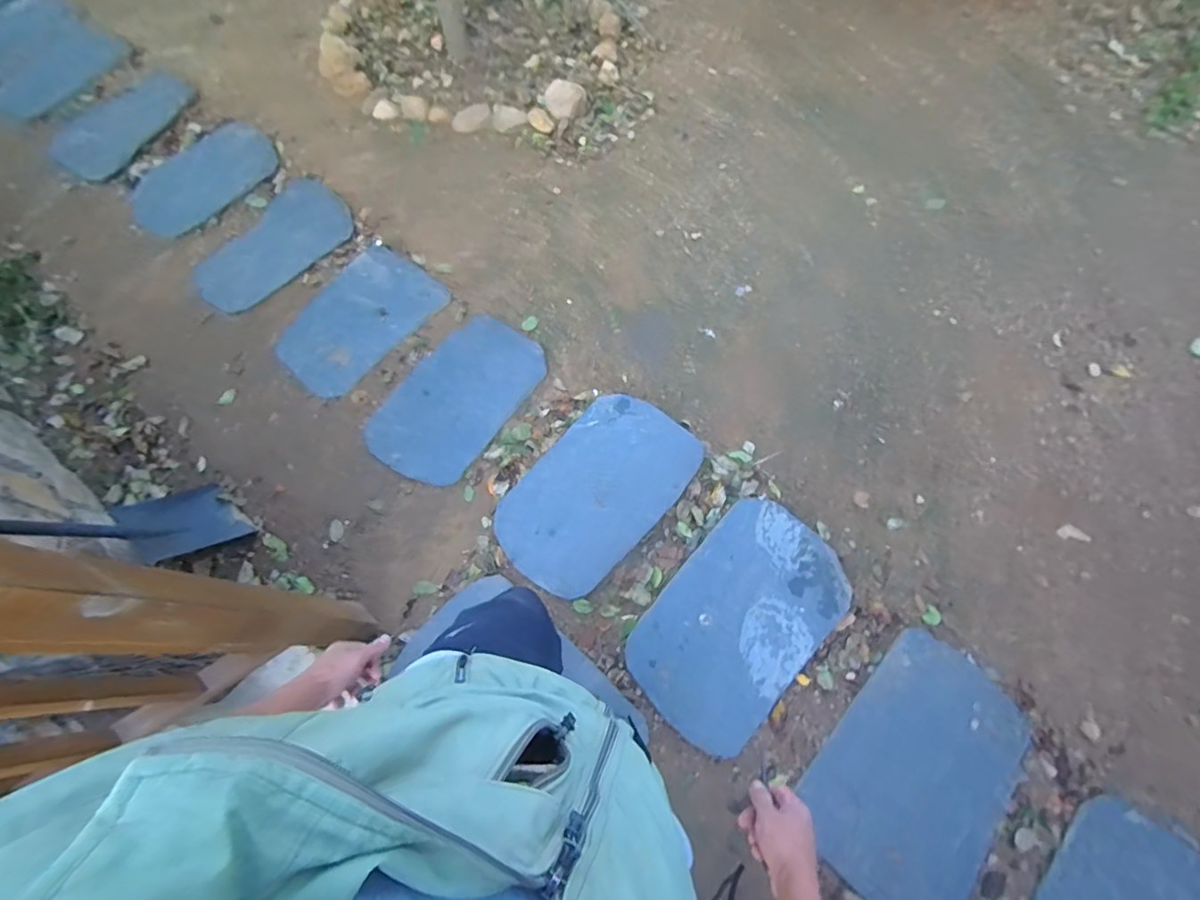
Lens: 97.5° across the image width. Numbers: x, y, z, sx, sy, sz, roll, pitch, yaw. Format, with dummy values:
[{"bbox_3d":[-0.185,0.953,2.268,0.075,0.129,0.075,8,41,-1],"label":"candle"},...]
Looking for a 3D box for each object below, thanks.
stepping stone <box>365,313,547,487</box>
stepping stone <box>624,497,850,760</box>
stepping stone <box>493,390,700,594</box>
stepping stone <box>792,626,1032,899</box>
[{"bbox_3d":[-0.488,-0.185,1.811,0.418,0.047,0.625,30,74,14],"label":"stepping stone"},{"bbox_3d":[0.384,0.458,1.452,0.399,0.052,0.652,39,74,17],"label":"stepping stone"},{"bbox_3d":[-0.008,0.123,1.626,0.402,0.048,0.642,38,73,16],"label":"stepping stone"},{"bbox_3d":[0.782,0.790,1.299,0.387,0.033,0.612,36,73,16],"label":"stepping stone"}]

